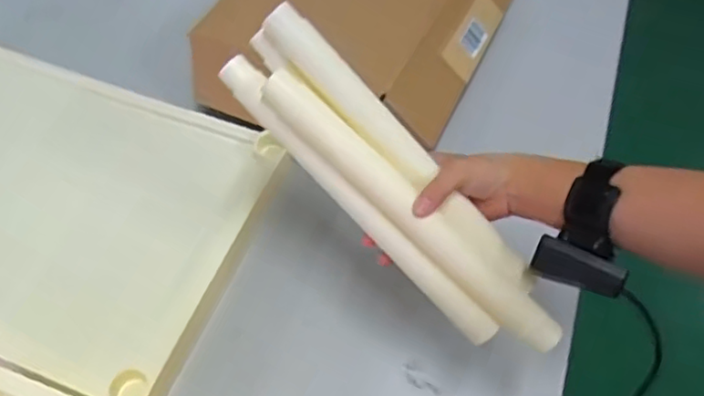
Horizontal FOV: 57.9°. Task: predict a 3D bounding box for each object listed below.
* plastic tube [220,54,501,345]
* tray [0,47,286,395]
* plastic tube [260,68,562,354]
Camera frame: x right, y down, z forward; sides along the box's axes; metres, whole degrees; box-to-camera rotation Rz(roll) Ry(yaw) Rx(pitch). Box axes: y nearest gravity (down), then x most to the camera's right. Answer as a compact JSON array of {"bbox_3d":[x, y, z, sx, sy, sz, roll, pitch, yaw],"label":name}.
[{"bbox_3d":[0.007,0.004,0.527,0.310,0.029,0.023,46,63,-3],"label":"plastic tube"},{"bbox_3d":[-0.354,-0.008,0.694,0.474,0.037,0.326,19,58,10],"label":"tray"},{"bbox_3d":[0.051,0.012,0.517,0.308,0.026,0.029,43,62,-4],"label":"plastic tube"}]

